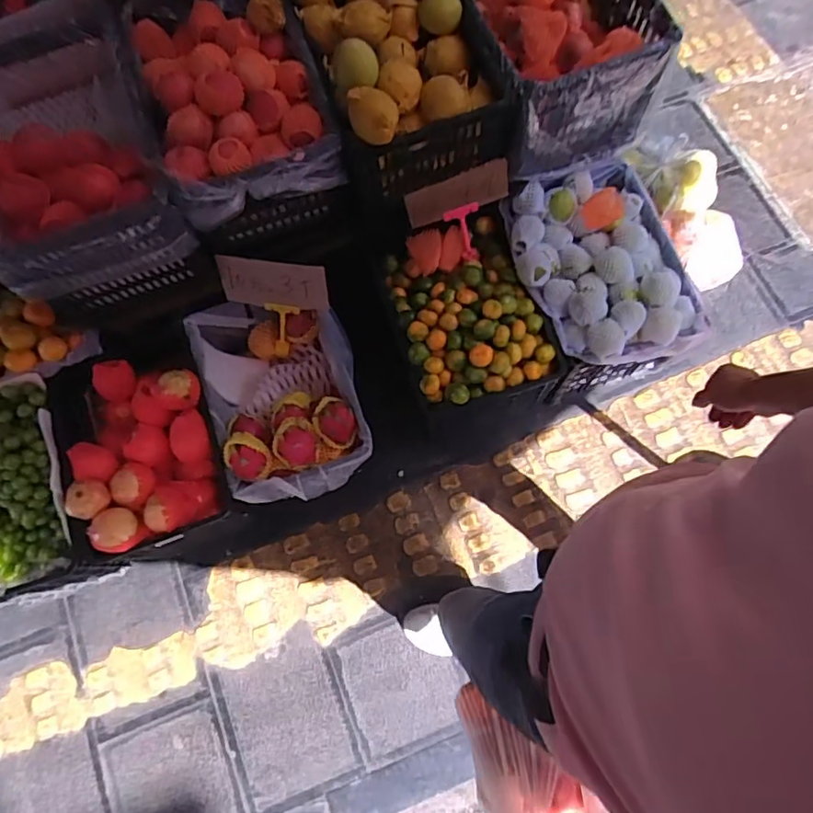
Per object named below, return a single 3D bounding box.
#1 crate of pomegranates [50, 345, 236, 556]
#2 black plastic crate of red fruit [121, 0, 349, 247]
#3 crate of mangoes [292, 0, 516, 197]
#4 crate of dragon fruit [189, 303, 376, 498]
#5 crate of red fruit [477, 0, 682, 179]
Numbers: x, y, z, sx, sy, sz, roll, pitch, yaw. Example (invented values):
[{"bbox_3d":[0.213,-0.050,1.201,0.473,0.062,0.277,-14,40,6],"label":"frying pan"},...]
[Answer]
[{"bbox_3d":[-0.603,0.081,1.347,0.403,0.209,0.477,-26,73,-6],"label":"crate of pomegranates"},{"bbox_3d":[-0.365,-0.668,1.234,0.363,0.232,0.574,-21,73,-4],"label":"black plastic crate of red fruit"},{"bbox_3d":[-0.023,-0.734,1.221,0.359,0.226,0.470,-21,73,-4],"label":"crate of mangoes"},{"bbox_3d":[-0.293,-0.027,1.381,0.355,0.161,0.507,-17,73,-3],"label":"crate of dragon fruit"},{"bbox_3d":[0.311,-0.836,1.292,0.323,0.275,0.484,-18,73,-3],"label":"crate of red fruit"}]

